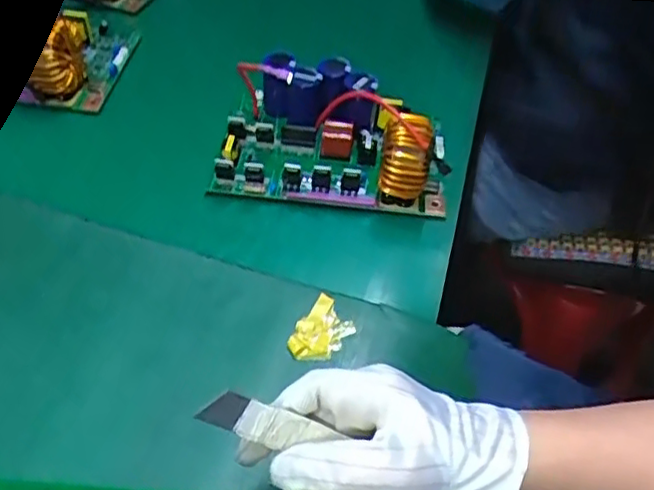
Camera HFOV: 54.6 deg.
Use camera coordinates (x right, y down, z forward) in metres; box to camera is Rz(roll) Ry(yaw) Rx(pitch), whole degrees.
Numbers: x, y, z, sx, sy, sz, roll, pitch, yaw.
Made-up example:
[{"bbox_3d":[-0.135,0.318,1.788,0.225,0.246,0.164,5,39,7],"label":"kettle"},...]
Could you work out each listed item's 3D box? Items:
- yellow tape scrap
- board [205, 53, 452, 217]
[{"bbox_3d":[-0.003,0.059,0.438,0.034,0.005,0.051,29,52,18],"label":"yellow tape scrap"},{"bbox_3d":[0.009,-0.098,0.534,0.188,0.073,0.123,7,49,0],"label":"board"}]

